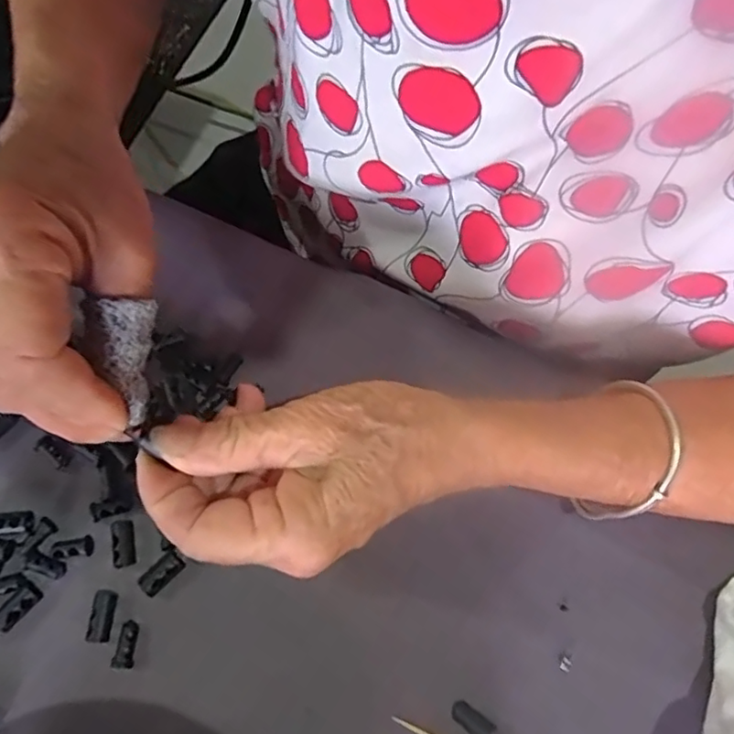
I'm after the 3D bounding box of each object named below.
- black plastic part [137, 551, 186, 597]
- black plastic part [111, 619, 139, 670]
[{"bbox_3d":[-0.088,0.087,0.250,0.019,0.006,0.011,-40,74,-16],"label":"black plastic part"},{"bbox_3d":[-0.098,0.113,0.240,0.009,0.004,0.017,2,67,-1],"label":"black plastic part"}]

